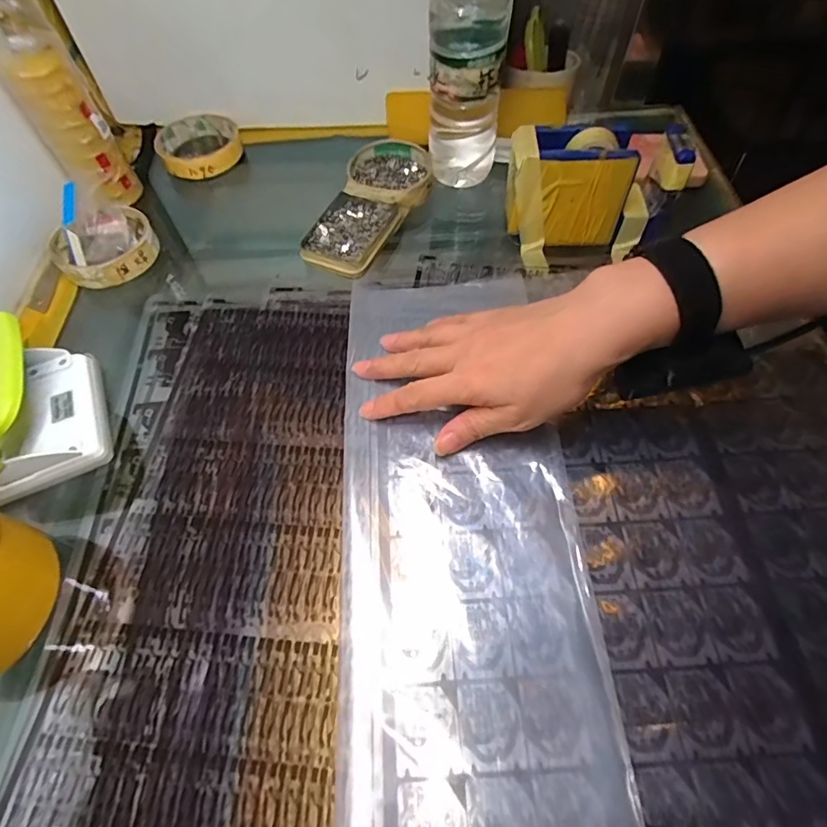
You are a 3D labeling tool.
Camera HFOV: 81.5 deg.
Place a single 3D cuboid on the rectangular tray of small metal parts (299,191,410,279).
[{"bbox_3d":[-0.056,-0.161,0.427,0.071,0.012,0.094,15,61,10],"label":"rectangular tray of small metal parts"}]

